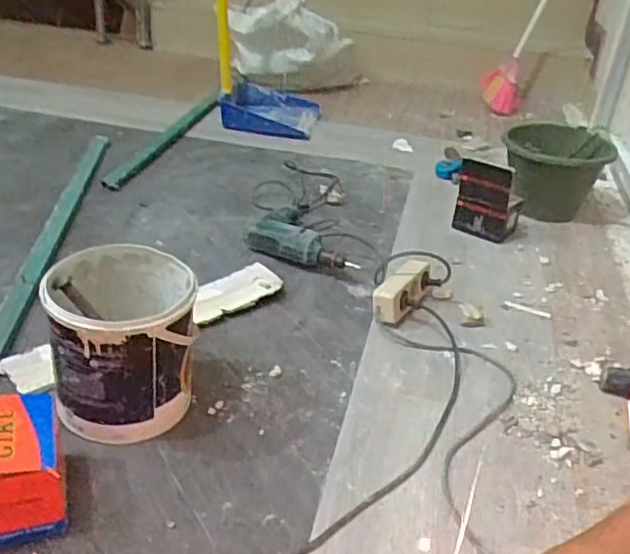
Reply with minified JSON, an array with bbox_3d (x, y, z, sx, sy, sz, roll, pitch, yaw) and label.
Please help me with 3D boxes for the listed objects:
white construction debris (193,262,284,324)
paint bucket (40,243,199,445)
[{"bbox_3d":[-0.144,0.025,1.128,0.180,0.035,0.082,-20,38,-36],"label":"white construction debris"},{"bbox_3d":[-0.247,0.085,0.856,0.168,0.190,0.177,4,30,-2],"label":"paint bucket"}]

